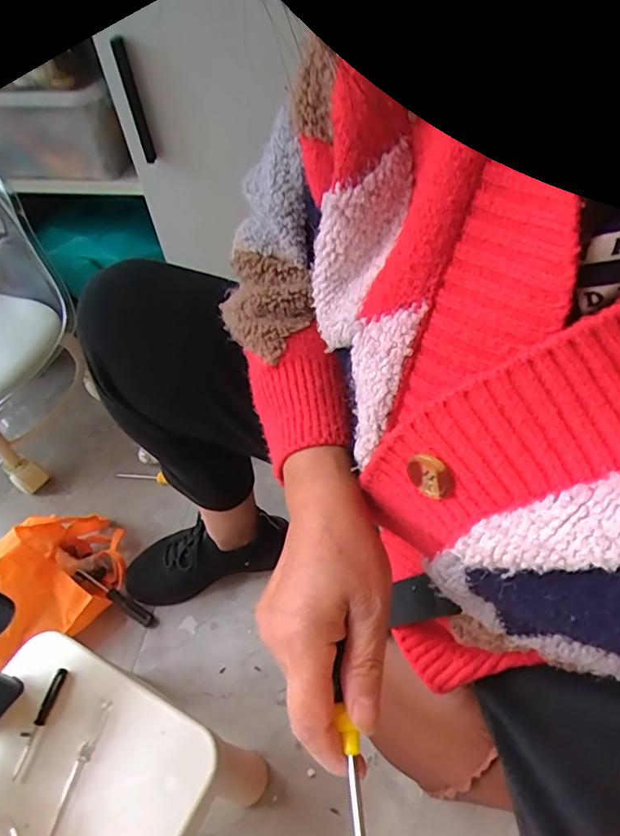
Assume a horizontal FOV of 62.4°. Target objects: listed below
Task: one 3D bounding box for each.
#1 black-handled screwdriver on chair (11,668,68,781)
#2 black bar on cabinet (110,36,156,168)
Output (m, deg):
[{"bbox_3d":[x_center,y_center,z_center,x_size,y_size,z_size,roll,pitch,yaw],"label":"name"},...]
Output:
[{"bbox_3d":[-0.241,0.271,0.458,0.012,0.006,0.085,7,53,10],"label":"black-handled screwdriver on chair"},{"bbox_3d":[-0.230,-0.410,0.669,0.017,0.142,0.012,-21,53,-12],"label":"black bar on cabinet"}]

